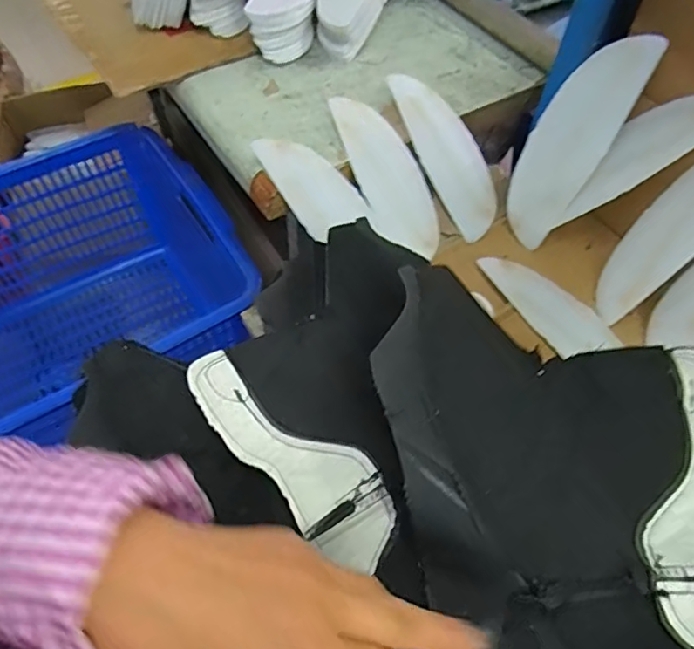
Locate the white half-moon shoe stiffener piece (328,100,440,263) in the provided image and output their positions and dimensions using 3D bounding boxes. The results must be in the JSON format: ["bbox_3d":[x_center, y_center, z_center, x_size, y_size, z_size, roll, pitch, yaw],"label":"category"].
[{"bbox_3d":[0.045,-0.164,0.620,0.077,0.009,0.197,-25,84,-16],"label":"white half-moon shoe stiffener piece"}]

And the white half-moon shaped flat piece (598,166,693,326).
[{"bbox_3d":[0.315,-0.098,0.531,0.010,0.210,0.073,25,28,-27],"label":"white half-moon shaped flat piece"}]

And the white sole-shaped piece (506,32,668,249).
[{"bbox_3d":[0.227,-0.185,0.567,0.073,0.214,0.009,31,28,1],"label":"white sole-shaped piece"}]

